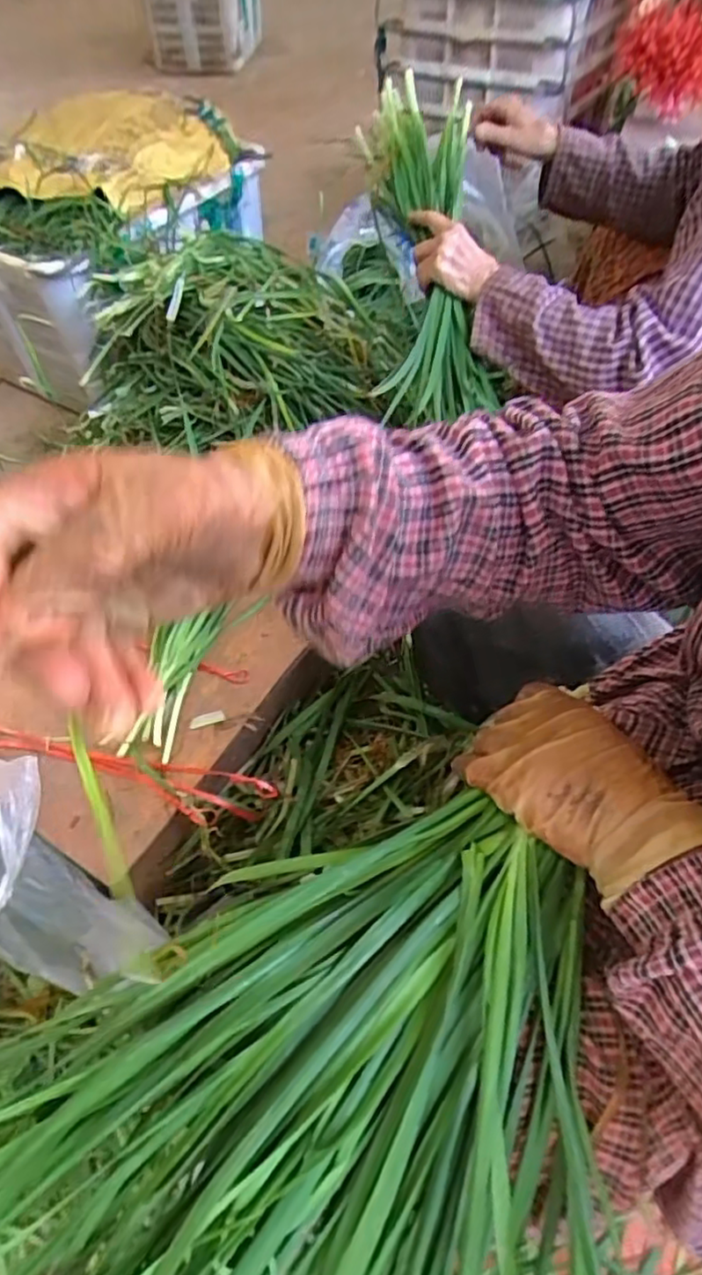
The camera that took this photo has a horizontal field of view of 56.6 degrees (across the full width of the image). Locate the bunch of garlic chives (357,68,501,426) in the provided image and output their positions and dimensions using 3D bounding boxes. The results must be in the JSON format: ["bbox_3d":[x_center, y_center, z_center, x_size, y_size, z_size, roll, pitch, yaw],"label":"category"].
[{"bbox_3d":[0.097,-0.500,0.851,0.147,0.074,0.454,-4,80,-5],"label":"bunch of garlic chives"}]

